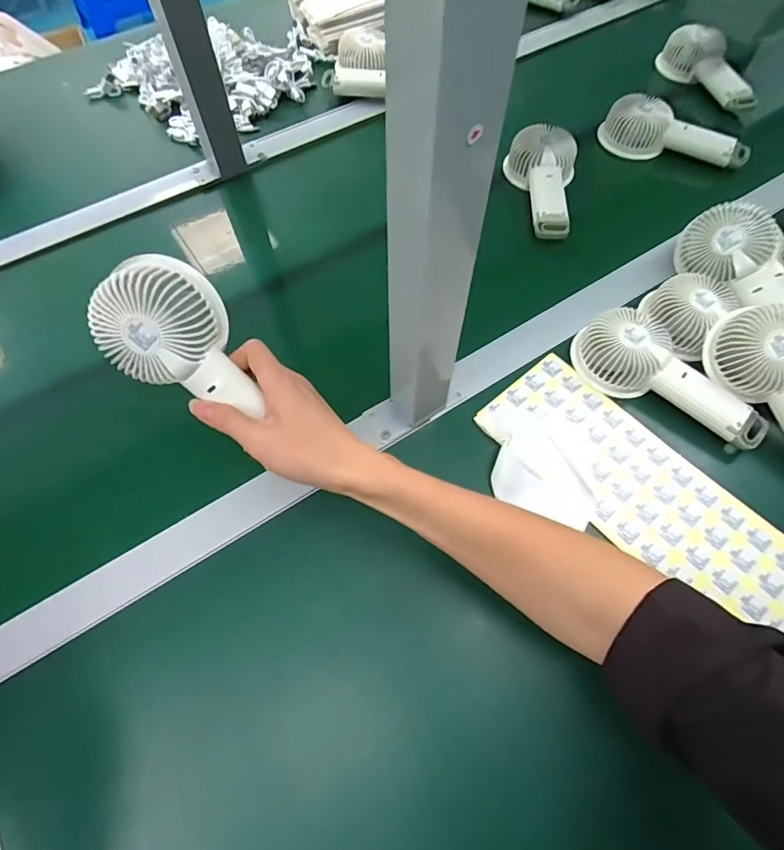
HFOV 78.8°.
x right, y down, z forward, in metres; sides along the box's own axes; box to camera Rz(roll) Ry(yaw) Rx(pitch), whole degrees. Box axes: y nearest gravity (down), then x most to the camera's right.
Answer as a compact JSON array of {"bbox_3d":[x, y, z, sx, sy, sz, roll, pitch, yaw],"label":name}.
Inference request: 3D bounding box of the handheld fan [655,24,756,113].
[{"bbox_3d":[0.458,-0.523,0.700,0.058,0.047,0.190,-11,64,-6],"label":"handheld fan"}]

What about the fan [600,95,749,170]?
[{"bbox_3d":[0.376,-0.389,0.639,0.186,0.050,0.069,19,65,9],"label":"fan"}]

